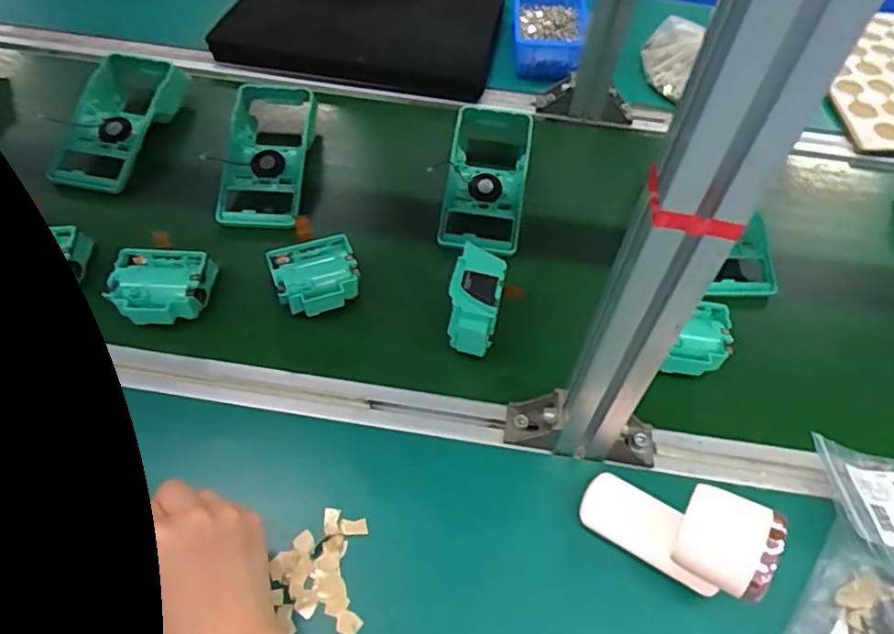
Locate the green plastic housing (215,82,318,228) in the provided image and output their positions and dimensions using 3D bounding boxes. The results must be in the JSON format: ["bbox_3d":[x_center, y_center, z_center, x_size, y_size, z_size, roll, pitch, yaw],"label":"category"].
[{"bbox_3d":[-0.196,-0.182,0.690,0.087,0.038,0.197,1,55,-3],"label":"green plastic housing"}]

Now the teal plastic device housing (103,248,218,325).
[{"bbox_3d":[-0.257,-0.025,0.564,0.079,0.035,0.065,0,55,-4],"label":"teal plastic device housing"}]

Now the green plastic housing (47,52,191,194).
[{"bbox_3d":[-0.377,-0.234,0.713,0.092,0.043,0.207,9,54,4],"label":"green plastic housing"}]

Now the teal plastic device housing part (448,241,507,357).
[{"bbox_3d":[0.025,-0.012,0.546,0.042,0.068,0.076,13,55,5],"label":"teal plastic device housing part"}]

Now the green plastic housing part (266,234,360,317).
[{"bbox_3d":[-0.121,-0.033,0.580,0.074,0.036,0.075,-13,57,-13],"label":"green plastic housing part"}]

